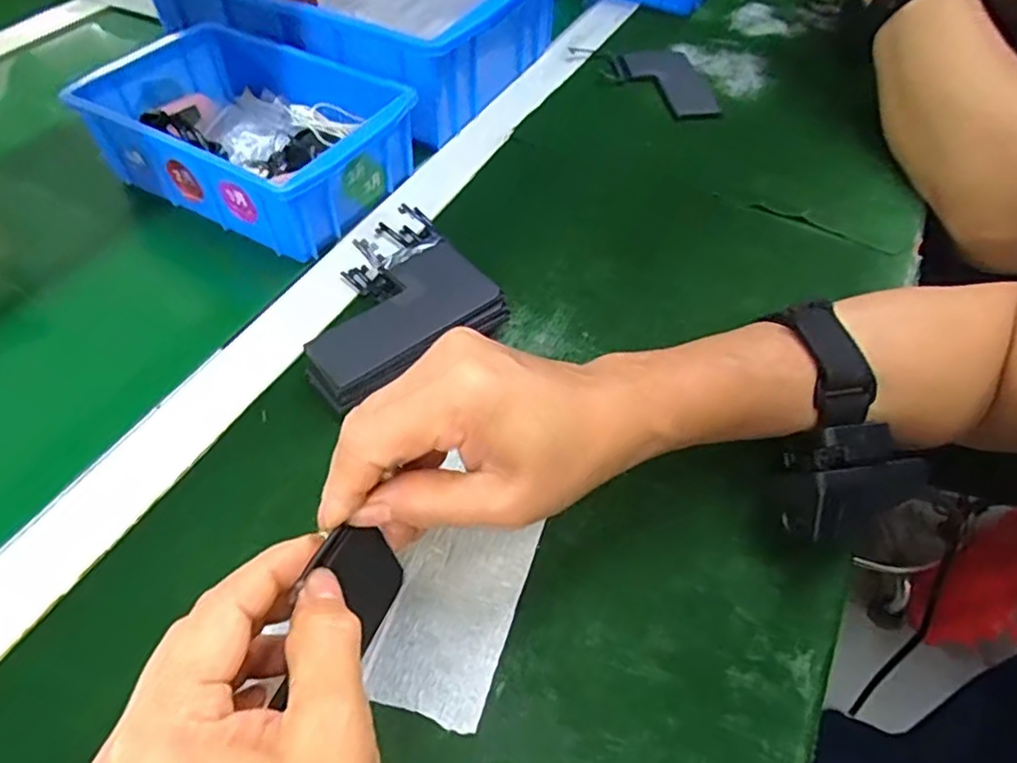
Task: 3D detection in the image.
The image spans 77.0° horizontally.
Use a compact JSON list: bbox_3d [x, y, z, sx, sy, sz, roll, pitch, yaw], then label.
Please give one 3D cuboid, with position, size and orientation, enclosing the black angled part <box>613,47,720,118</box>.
[{"bbox_3d":[0.135,-0.263,0.558,0.074,0.010,0.118,-3,52,-4],"label":"black angled part"}]

